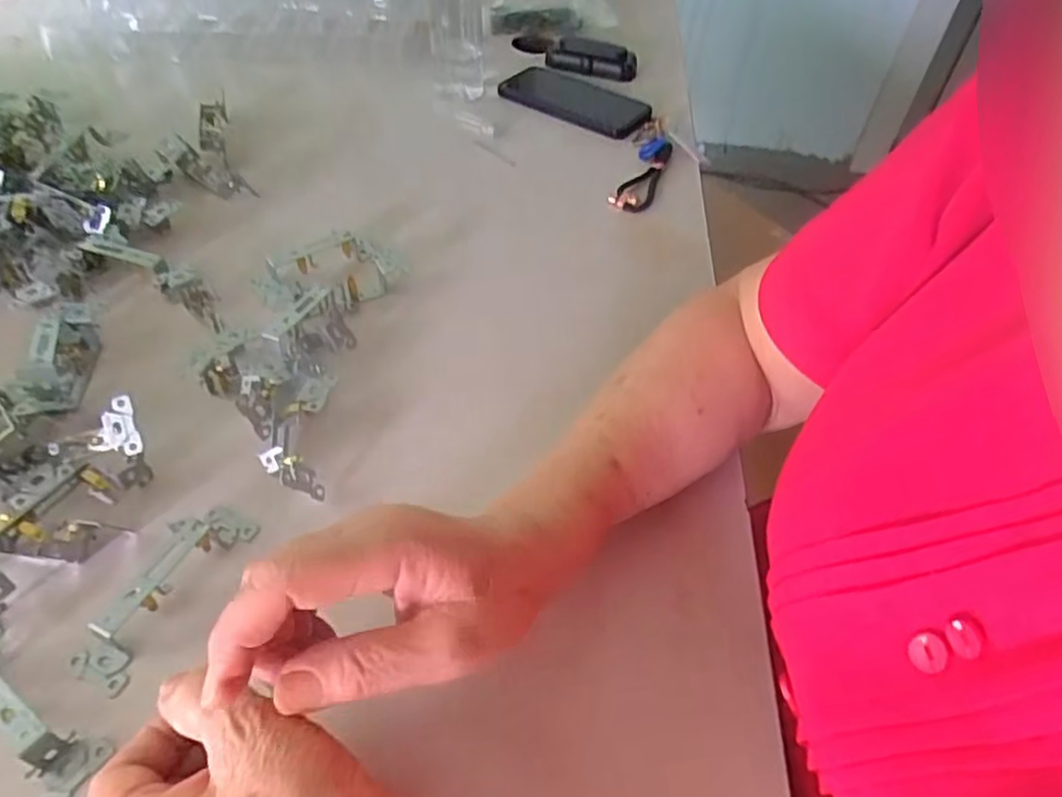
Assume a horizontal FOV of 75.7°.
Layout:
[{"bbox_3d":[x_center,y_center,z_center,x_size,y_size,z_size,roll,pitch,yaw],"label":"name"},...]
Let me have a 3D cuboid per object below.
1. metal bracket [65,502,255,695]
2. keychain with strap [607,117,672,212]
[{"bbox_3d":[-0.191,0.095,0.355,0.032,0.023,0.103,21,50,13],"label":"metal bracket"},{"bbox_3d":[0.115,-0.237,0.684,0.041,0.011,0.176,15,48,8],"label":"keychain with strap"}]

